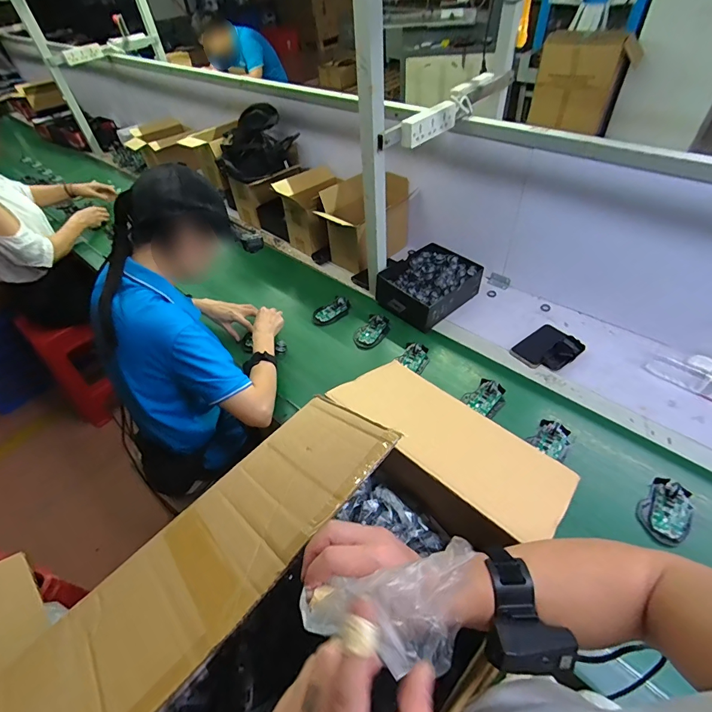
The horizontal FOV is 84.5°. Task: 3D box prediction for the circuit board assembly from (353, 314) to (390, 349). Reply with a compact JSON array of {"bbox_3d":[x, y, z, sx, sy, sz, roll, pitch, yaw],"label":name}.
[{"bbox_3d":[0.042,-0.067,1.042,0.077,0.023,0.109,31,55,30],"label":"circuit board assembly"}]

